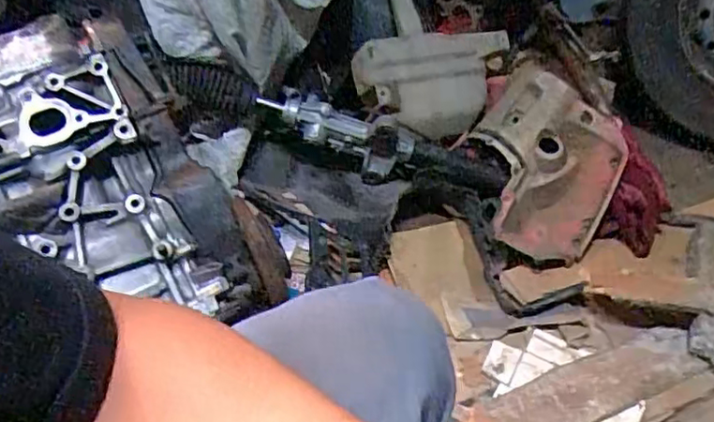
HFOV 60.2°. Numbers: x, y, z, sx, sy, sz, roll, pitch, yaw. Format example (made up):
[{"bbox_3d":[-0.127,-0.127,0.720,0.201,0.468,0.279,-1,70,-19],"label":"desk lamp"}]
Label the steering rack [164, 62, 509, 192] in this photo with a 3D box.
[{"bbox_3d":[-0.027,-0.136,1.059,0.588,0.108,0.061,17,39,-9],"label":"steering rack"}]

